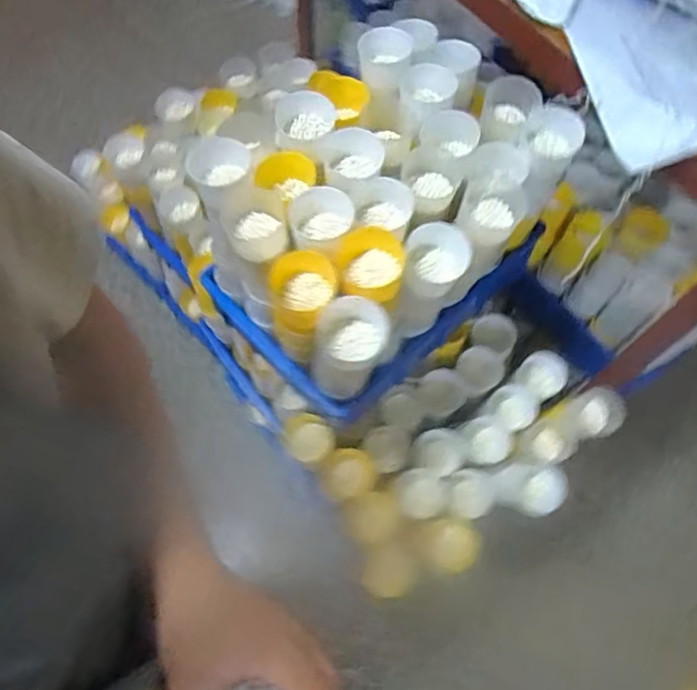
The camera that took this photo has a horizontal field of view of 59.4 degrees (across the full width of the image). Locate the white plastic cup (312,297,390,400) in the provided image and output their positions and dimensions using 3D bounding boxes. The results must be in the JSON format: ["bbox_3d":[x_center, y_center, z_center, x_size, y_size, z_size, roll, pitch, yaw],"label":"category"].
[{"bbox_3d":[0.001,0.014,0.660,0.069,0.145,0.058,23,66,9],"label":"white plastic cup"}]

